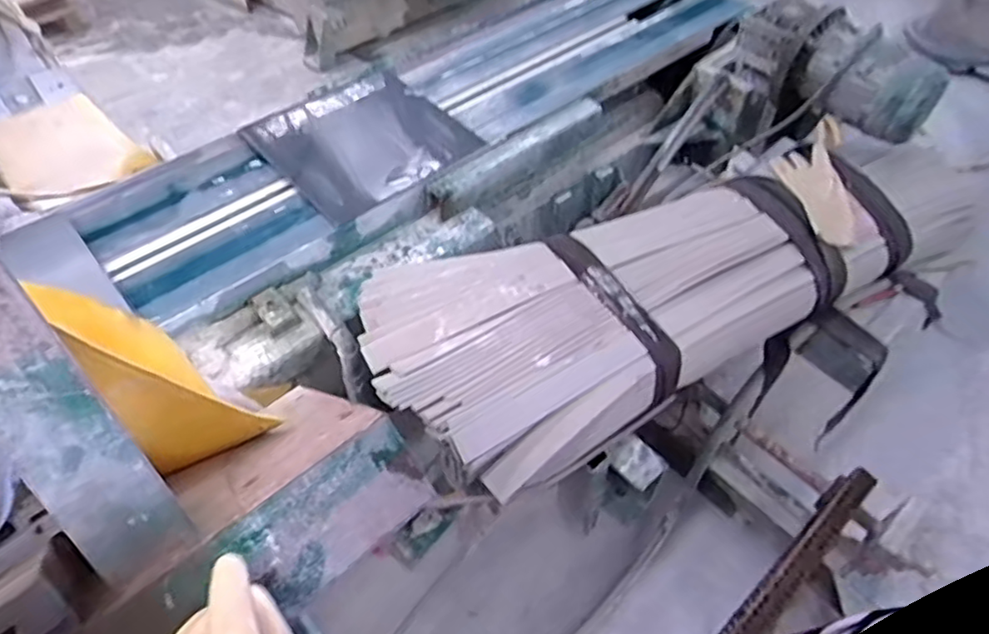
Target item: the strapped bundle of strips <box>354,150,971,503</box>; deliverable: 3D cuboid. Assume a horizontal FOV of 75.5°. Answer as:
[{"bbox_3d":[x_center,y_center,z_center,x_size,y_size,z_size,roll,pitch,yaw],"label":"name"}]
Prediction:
[{"bbox_3d":[0.258,-0.058,1.031,1.135,0.180,0.362,-26,56,-19],"label":"strapped bundle of strips"}]

